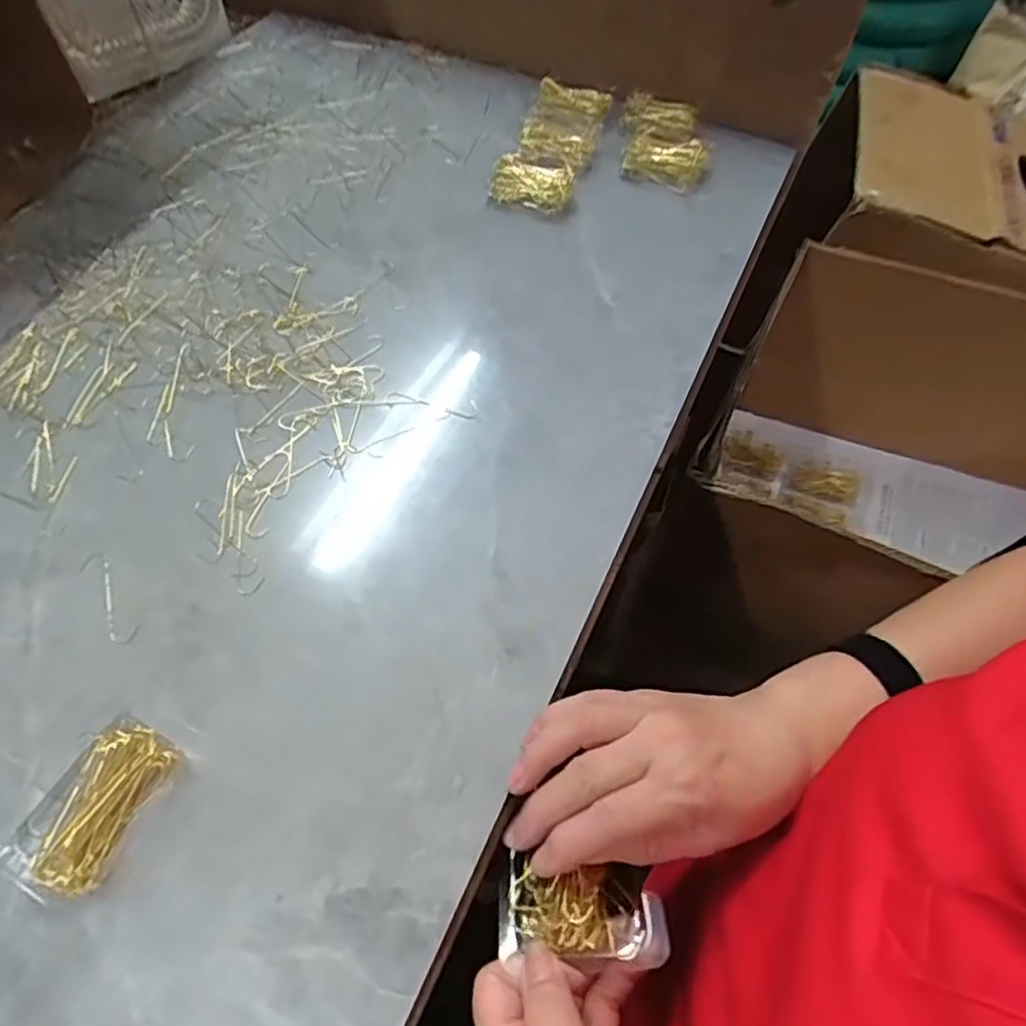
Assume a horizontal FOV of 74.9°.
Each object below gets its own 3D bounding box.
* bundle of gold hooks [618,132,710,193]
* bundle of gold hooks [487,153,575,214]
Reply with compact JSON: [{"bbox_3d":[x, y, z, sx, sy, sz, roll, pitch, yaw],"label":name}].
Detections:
[{"bbox_3d":[0.135,-0.314,0.596,0.066,0.020,0.057,26,61,14],"label":"bundle of gold hooks"},{"bbox_3d":[0.018,-0.283,0.575,0.069,0.022,0.054,25,61,13],"label":"bundle of gold hooks"}]

